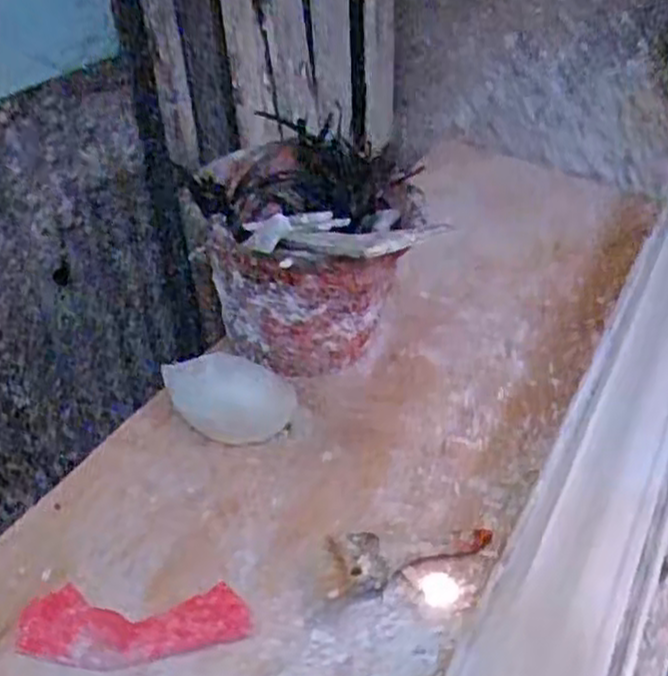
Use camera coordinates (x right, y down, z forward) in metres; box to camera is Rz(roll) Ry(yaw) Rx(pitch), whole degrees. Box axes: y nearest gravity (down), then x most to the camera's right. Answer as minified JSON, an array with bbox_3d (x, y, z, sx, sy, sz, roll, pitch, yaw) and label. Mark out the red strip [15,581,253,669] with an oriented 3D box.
[{"bbox_3d":[-0.179,0.257,0.718,0.201,0.006,0.077,-2,40,-6],"label":"red strip"}]

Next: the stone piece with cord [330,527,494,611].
[{"bbox_3d":[0.077,0.221,0.766,0.167,0.028,0.073,-3,40,-7],"label":"stone piece with cord"}]

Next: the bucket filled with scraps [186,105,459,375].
[{"bbox_3d":[-0.030,-0.086,0.963,0.271,0.213,0.234,11,40,10],"label":"bucket filled with scraps"}]

